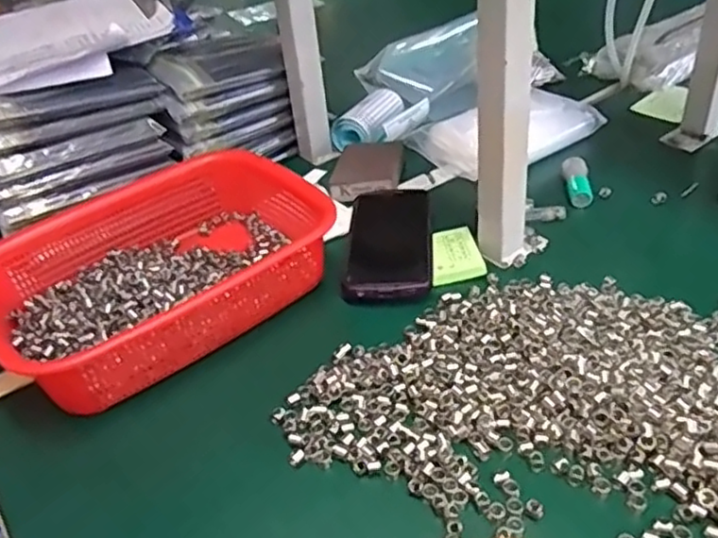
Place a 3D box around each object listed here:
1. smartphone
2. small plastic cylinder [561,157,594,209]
[{"bbox_3d":[0.029,-0.031,0.633,0.076,0.010,0.171,-2,37,7],"label":"smartphone"},{"bbox_3d":[0.220,-0.087,0.684,0.025,0.027,0.060,0,37,9],"label":"small plastic cylinder"}]

